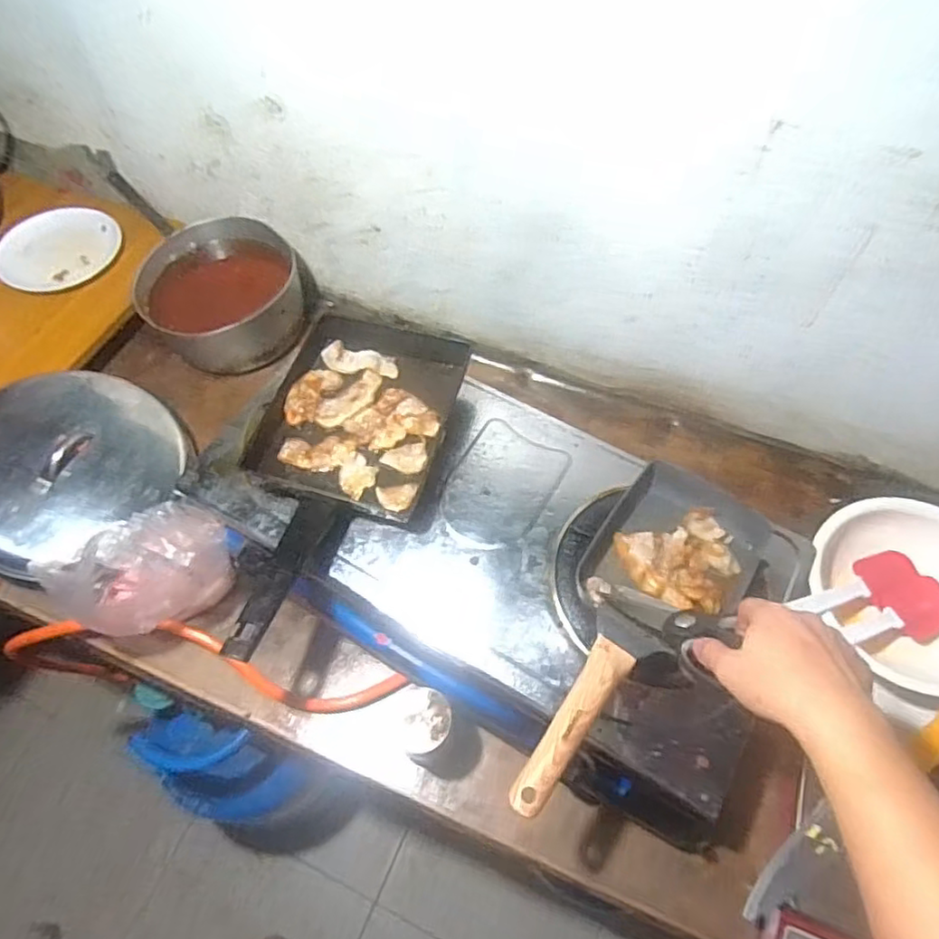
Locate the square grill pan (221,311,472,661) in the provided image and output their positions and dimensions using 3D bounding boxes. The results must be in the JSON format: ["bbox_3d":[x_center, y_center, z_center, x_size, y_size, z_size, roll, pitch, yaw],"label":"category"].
[{"bbox_3d":[-0.156,-0.002,0.734,0.212,0.065,0.445,13,60,7],"label":"square grill pan"}]

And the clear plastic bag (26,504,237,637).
[{"bbox_3d":[-0.364,0.106,0.693,0.190,0.187,0.103,-19,61,-12],"label":"clear plastic bag"}]

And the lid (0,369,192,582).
[{"bbox_3d":[-0.524,-0.007,0.817,0.261,0.038,0.273,11,62,-21],"label":"lid"}]

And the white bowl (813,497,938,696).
[{"bbox_3d":[0.507,0.143,0.734,0.226,0.094,0.188,38,65,19],"label":"white bowl"}]

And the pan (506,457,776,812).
[{"bbox_3d":[0.158,0.157,0.605,0.161,0.064,0.379,31,63,16],"label":"pan"}]

